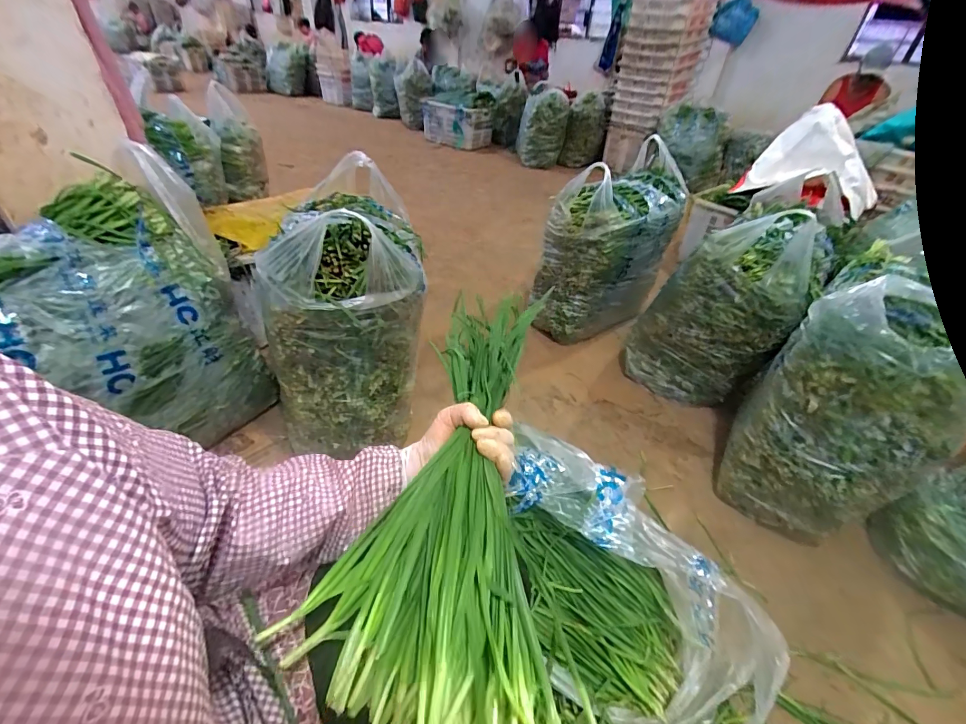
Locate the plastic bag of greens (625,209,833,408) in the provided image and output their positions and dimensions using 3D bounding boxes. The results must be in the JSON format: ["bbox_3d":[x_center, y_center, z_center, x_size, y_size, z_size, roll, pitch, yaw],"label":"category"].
[{"bbox_3d":[0.738,-0.158,1.303,0.285,0.607,0.398,-29,50,-35],"label":"plastic bag of greens"}]

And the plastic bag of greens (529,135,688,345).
[{"bbox_3d":[0.484,-0.430,1.618,0.402,0.622,0.522,25,43,23],"label":"plastic bag of greens"}]

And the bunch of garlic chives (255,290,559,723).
[{"bbox_3d":[-0.037,0.112,0.423,0.213,0.077,0.421,6,54,1],"label":"bunch of garlic chives"}]

